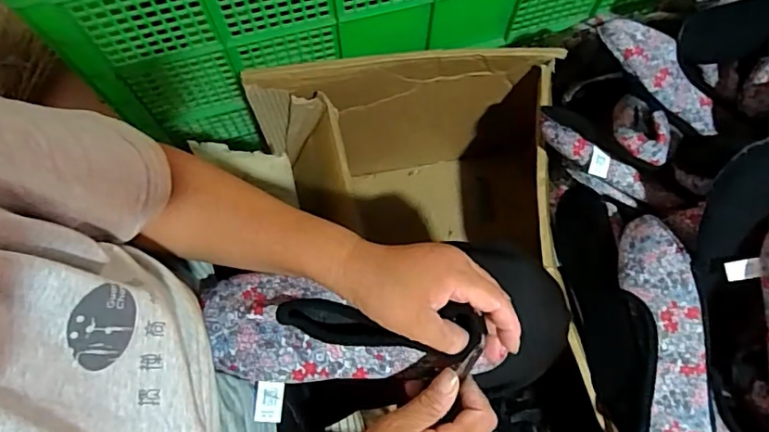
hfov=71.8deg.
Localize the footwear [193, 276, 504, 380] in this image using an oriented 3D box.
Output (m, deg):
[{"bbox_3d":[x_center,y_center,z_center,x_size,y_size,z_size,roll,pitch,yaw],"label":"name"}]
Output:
[{"bbox_3d":[-0.032,0.091,0.418,0.231,0.044,0.087,7,71,3],"label":"footwear"}]

